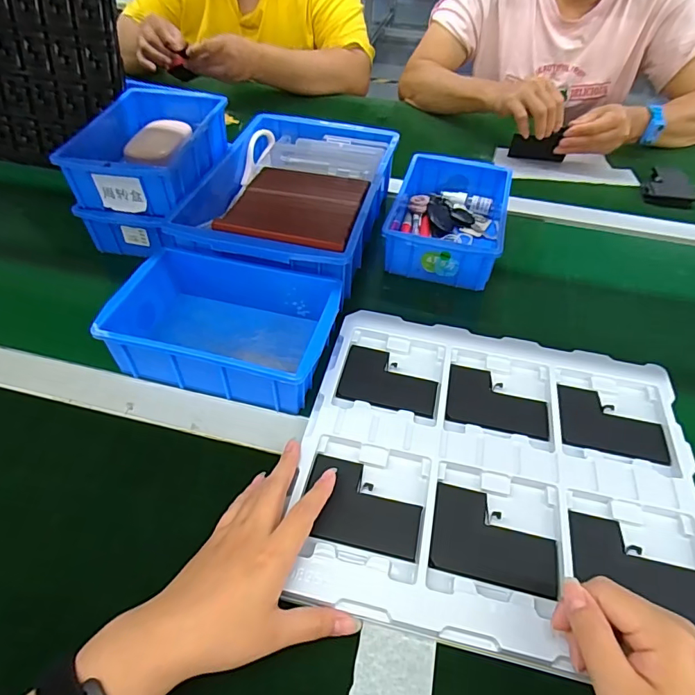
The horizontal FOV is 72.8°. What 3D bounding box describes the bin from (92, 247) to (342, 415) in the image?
[{"bbox_3d":[-0.113,-0.024,0.459,0.195,0.058,0.135,11,49,8],"label":"bin"}]

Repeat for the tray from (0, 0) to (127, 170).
[{"bbox_3d":[-0.459,-0.389,0.662,0.308,0.243,0.018,13,24,10],"label":"tray"}]

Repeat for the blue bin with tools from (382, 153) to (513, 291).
[{"bbox_3d":[0.127,-0.166,0.600,0.127,0.057,0.194,14,49,10],"label":"blue bin with tools"}]

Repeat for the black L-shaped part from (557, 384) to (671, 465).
[{"bbox_3d":[0.233,0.065,0.418,0.089,0.008,0.062,11,49,8],"label":"black L-shaped part"}]

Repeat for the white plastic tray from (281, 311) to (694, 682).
[{"bbox_3d":[0.126,0.095,0.395,0.316,0.012,0.280,11,49,7],"label":"white plastic tray"}]

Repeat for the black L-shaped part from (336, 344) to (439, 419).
[{"bbox_3d":[0.040,0.031,0.445,0.089,0.005,0.066,12,49,8],"label":"black L-shaped part"}]

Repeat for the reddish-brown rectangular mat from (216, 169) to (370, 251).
[{"bbox_3d":[-0.054,-0.159,0.525,0.137,0.013,0.146,11,49,8],"label":"reddish-brown rectangular mat"}]

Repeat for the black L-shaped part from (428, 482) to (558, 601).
[{"bbox_3d":[0.109,0.142,0.354,0.090,0.004,0.066,12,49,8],"label":"black L-shaped part"}]

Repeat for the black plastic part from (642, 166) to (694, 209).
[{"bbox_3d":[0.479,-0.239,0.700,0.068,0.018,0.088,22,51,17],"label":"black plastic part"}]

